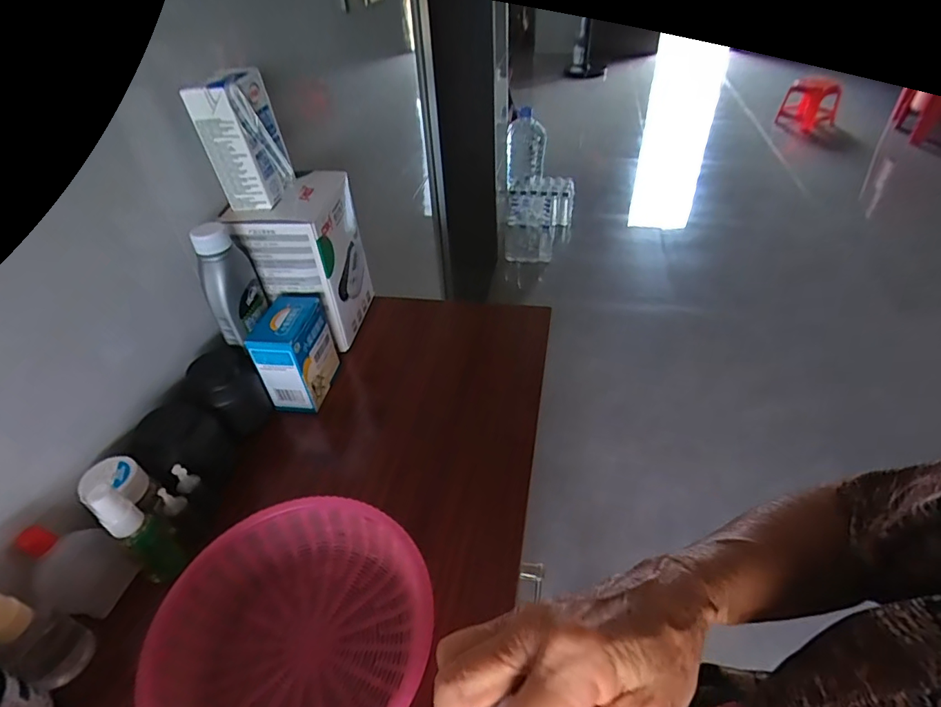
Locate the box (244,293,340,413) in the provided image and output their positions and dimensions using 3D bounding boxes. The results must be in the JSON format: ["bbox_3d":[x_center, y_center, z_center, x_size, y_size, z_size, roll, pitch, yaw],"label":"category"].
[{"bbox_3d":[-0.173,-0.001,0.500,0.055,0.086,0.083,0,42,4],"label":"box"}]

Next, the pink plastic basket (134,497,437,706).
[{"bbox_3d":[-0.109,0.182,0.322,0.164,0.049,0.164,-2,41,2],"label":"pink plastic basket"}]

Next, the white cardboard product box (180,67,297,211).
[{"bbox_3d":[-0.210,-0.195,0.471,0.050,0.119,0.057,4,42,8],"label":"white cardboard product box"}]

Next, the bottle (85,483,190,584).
[{"bbox_3d":[-0.234,0.126,0.357,0.023,0.096,0.027,26,49,29],"label":"bottle"}]

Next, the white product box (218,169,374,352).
[{"bbox_3d":[-0.178,-0.104,0.557,0.095,0.155,0.123,5,42,9],"label":"white product box"}]

